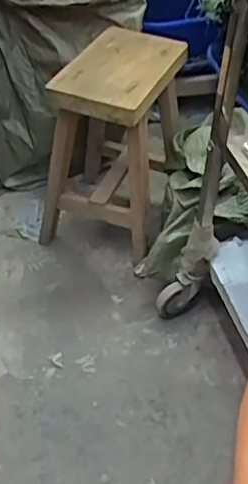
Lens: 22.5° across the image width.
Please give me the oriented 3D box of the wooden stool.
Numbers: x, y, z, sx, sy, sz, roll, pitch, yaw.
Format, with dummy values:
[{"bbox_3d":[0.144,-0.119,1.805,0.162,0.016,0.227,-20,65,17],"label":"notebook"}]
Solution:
[{"bbox_3d":[-0.012,-0.232,1.419,0.271,0.428,0.347,16,45,13],"label":"wooden stool"}]

